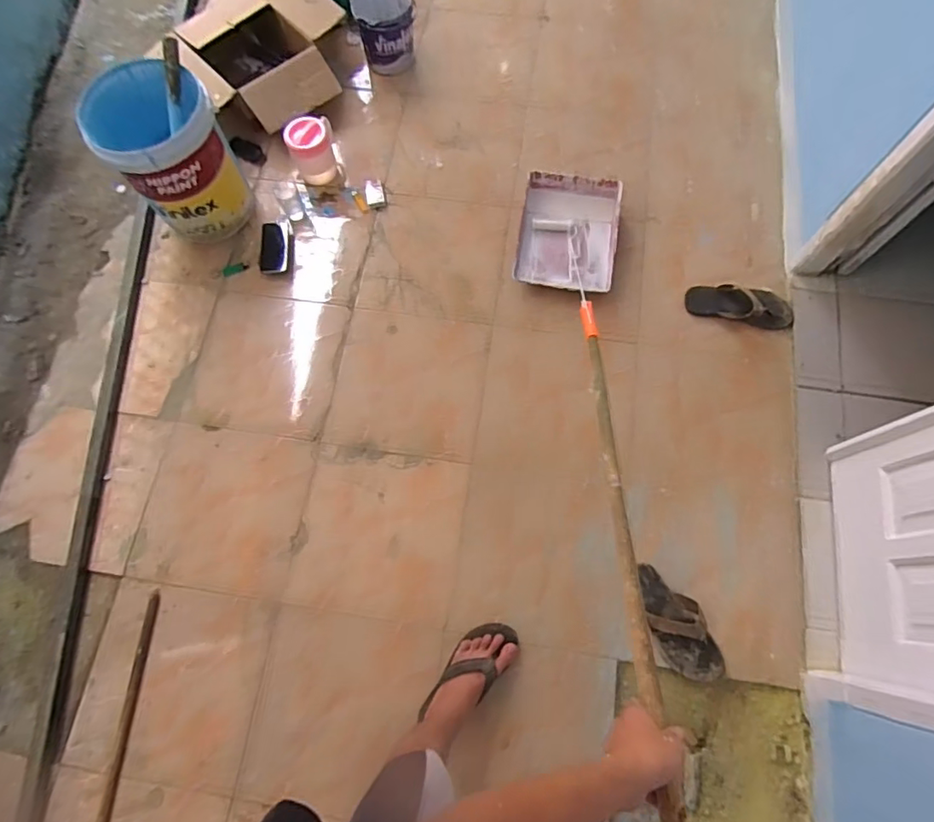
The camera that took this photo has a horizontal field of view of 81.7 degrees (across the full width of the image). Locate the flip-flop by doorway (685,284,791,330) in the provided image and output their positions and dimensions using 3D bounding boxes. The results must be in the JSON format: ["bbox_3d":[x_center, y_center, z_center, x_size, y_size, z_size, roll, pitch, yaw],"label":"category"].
[{"bbox_3d":[0.765,-0.292,1.511,0.289,0.039,0.110,5,71,4],"label":"flip-flop by doorway"}]

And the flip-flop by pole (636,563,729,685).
[{"bbox_3d":[0.478,0.481,1.228,0.122,0.041,0.273,-33,73,-9],"label":"flip-flop by pole"}]

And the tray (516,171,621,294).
[{"bbox_3d":[0.300,-0.522,1.580,0.275,0.061,0.360,9,72,5],"label":"tray"}]

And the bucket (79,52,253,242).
[{"bbox_3d":[-0.827,-0.717,1.548,0.304,0.389,0.314,0,72,1],"label":"bucket"}]

